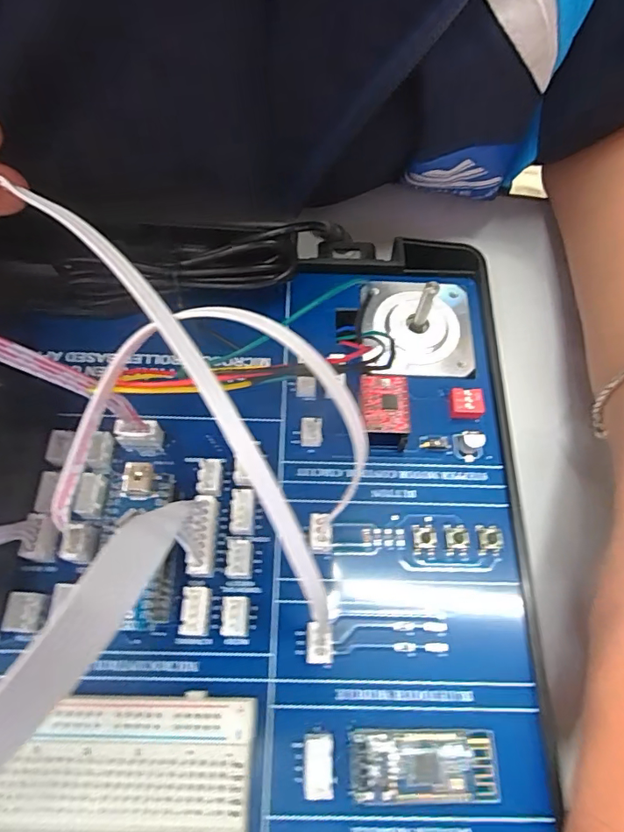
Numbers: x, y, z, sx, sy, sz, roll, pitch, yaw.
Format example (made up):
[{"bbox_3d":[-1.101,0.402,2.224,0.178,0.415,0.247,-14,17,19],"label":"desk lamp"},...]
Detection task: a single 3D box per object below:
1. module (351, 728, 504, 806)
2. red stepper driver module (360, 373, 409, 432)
[{"bbox_3d":[0.029,0.092,0.132,0.039,0.004,0.015,1,64,-2],"label":"module"},{"bbox_3d":[0.024,-0.002,0.170,0.015,0.015,0.020,1,64,-3],"label":"red stepper driver module"}]

